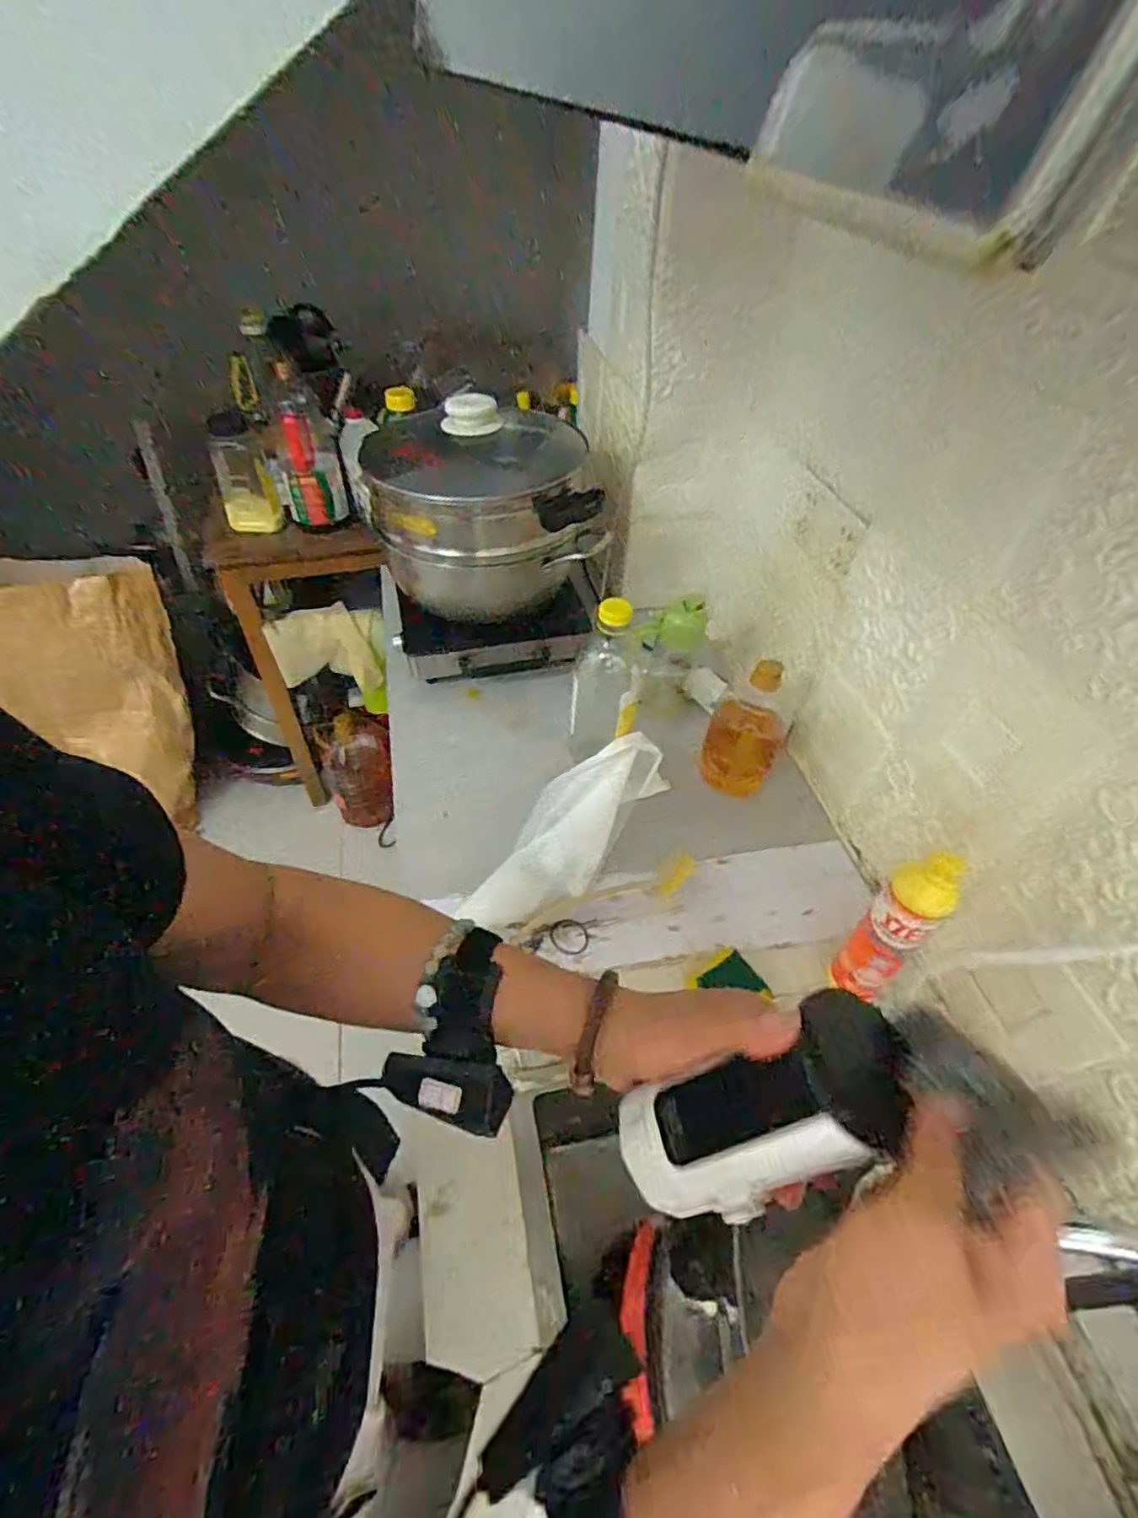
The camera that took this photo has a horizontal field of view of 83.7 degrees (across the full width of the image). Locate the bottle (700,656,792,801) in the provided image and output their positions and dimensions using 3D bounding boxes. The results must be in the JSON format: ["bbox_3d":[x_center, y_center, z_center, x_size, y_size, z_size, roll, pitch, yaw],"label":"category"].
[{"bbox_3d":[0.229,-0.039,0.818,0.099,0.193,0.080,16,50,11],"label":"bottle"}]

